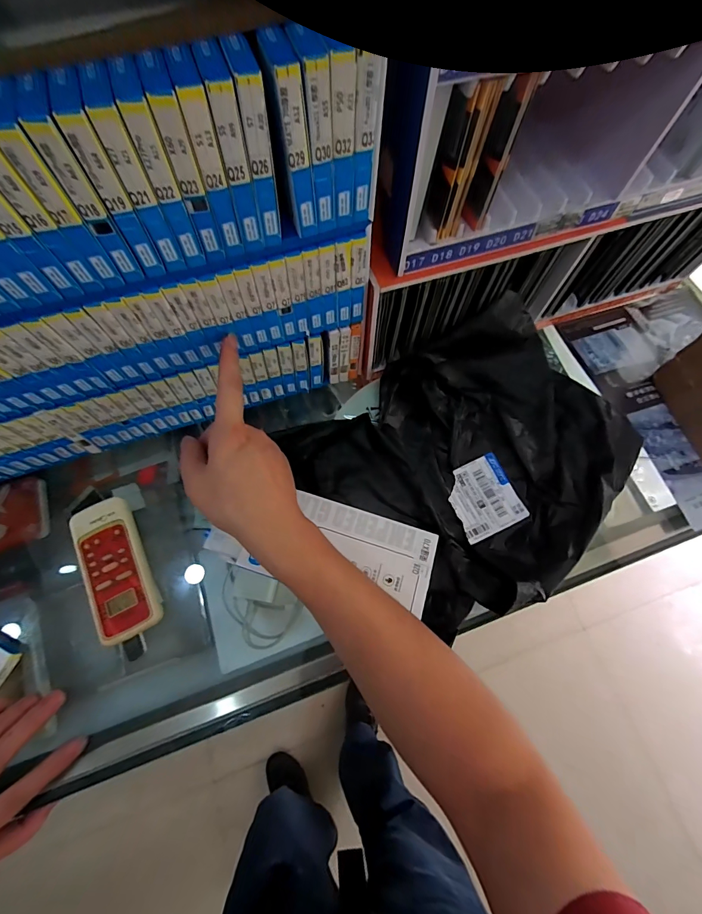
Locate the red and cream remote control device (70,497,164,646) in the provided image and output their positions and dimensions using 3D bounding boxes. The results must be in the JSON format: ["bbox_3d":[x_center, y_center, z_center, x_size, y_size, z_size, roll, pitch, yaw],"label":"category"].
[{"bbox_3d":[-0.226,0.103,0.357,0.052,0.020,0.137,-24,72,-9],"label":"red and cream remote control device"}]

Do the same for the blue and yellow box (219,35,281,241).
[{"bbox_3d":[-0.052,-0.171,0.212,0.016,0.085,0.037,-12,70,-5],"label":"blue and yellow box"}]

